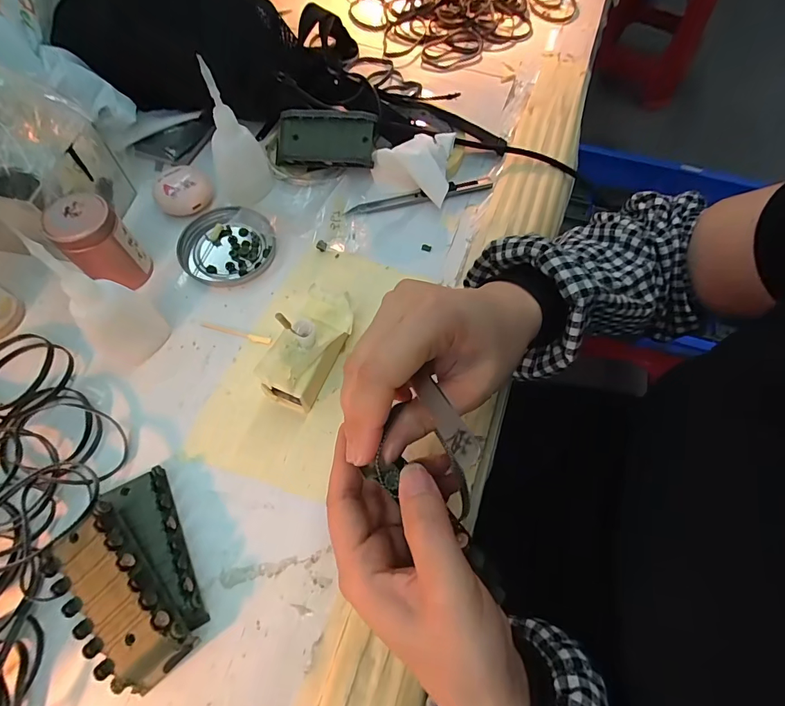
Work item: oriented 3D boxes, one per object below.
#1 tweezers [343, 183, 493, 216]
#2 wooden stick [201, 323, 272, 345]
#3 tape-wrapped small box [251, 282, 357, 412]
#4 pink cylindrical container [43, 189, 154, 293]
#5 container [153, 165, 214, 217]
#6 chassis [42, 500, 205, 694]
[{"bbox_3d":[0.025,-0.145,0.378,0.137,0.008,0.015,-12,66,-8],"label":"tweezers"},{"bbox_3d":[-0.122,-0.016,0.319,0.058,0.004,0.006,15,65,4],"label":"wooden stick"},{"bbox_3d":[-0.057,-0.005,0.289,0.043,0.046,0.083,23,66,8],"label":"tape-wrapped small box"},{"bbox_3d":[-0.219,-0.082,0.311,0.042,0.061,0.044,1,65,-2],"label":"pink cylindrical container"},{"bbox_3d":[-0.185,-0.143,0.364,0.048,0.019,0.043,-26,69,-14],"label":"container"},{"bbox_3d":[-0.154,0.138,0.232,0.043,0.022,0.094,-44,76,-2],"label":"chassis"}]

